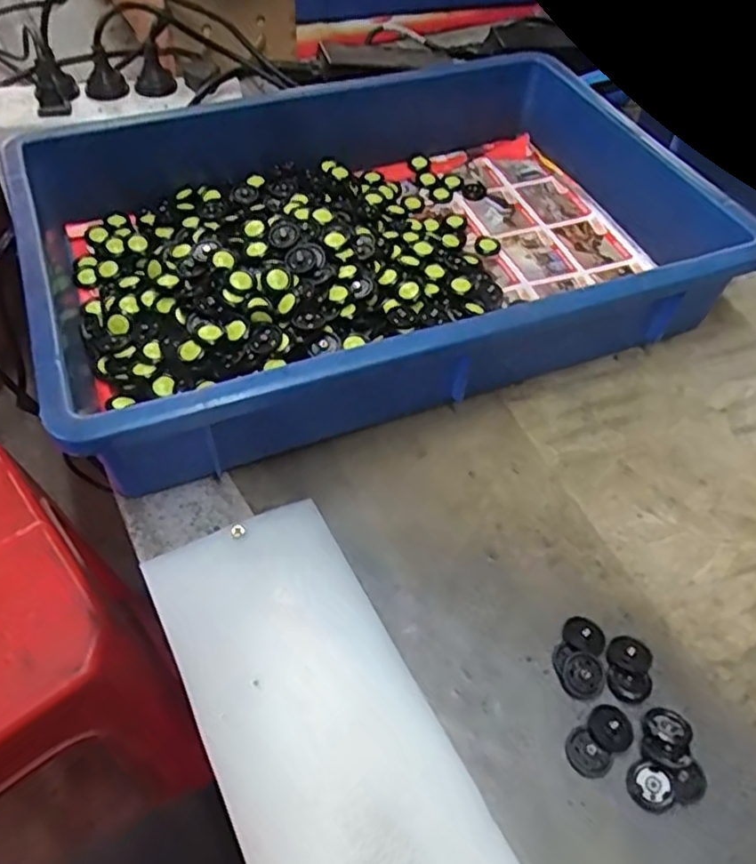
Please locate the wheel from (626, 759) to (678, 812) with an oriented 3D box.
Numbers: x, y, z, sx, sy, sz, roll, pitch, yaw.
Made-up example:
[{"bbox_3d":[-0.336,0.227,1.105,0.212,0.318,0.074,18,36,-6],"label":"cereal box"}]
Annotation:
[{"bbox_3d":[0.117,0.151,0.289,0.019,0.004,0.019,2,52,-2],"label":"wheel"}]

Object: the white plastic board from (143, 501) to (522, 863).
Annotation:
[{"bbox_3d":[0.021,0.192,0.245,0.092,0.012,0.398,-22,57,-19],"label":"white plastic board"}]

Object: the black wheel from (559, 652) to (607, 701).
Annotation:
[{"bbox_3d":[0.097,0.114,0.317,0.022,0.006,0.020,2,52,-2],"label":"black wheel"}]

